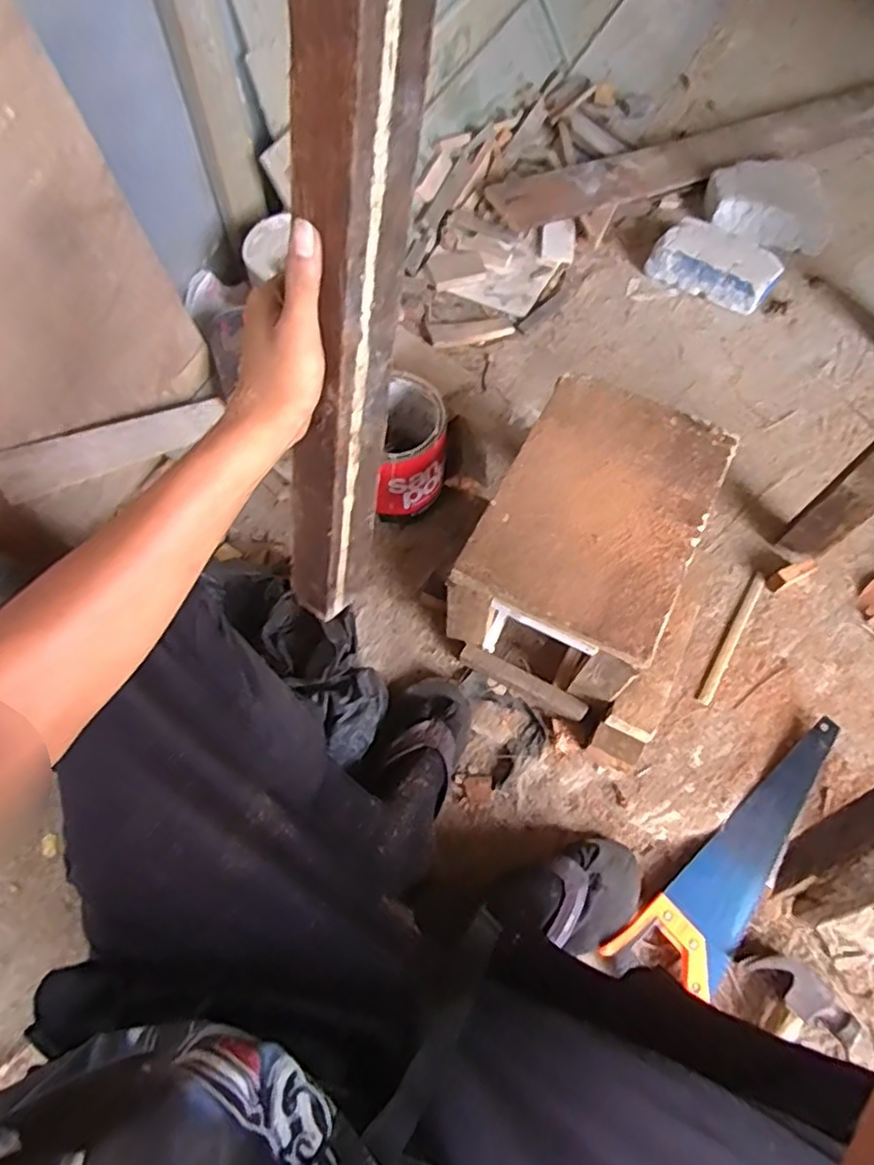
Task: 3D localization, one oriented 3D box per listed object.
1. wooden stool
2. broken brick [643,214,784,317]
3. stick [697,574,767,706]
[{"bbox_3d":[0.181,-0.037,0.817,0.216,0.217,0.329,26,66,11],"label":"wooden stool"},{"bbox_3d":[0.494,-0.564,1.157,0.212,0.079,0.097,29,67,12],"label":"broken brick"},{"bbox_3d":[0.408,0.074,0.889,0.018,0.005,0.222,31,67,13],"label":"stick"}]

